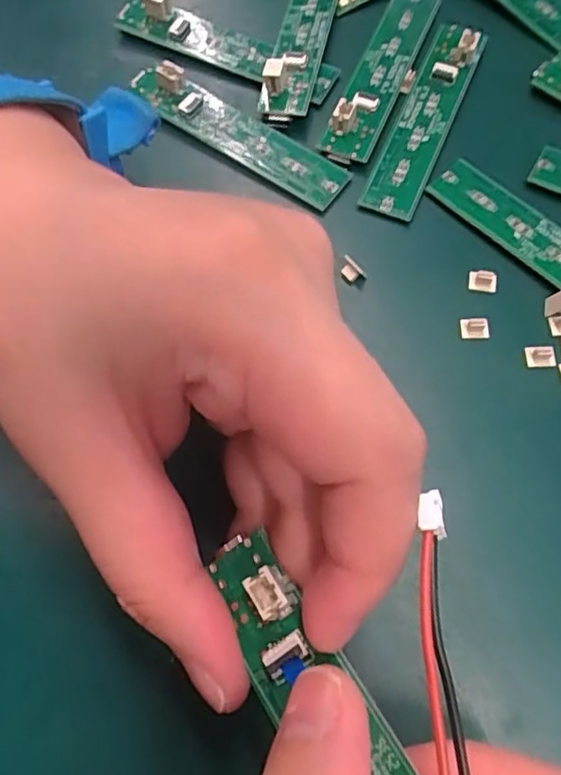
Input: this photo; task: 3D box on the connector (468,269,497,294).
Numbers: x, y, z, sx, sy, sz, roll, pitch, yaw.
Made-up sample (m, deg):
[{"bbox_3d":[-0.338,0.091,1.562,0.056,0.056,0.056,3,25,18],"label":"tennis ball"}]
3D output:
[{"bbox_3d":[0.060,-0.032,0.180,0.008,0.005,0.005,13,68,5],"label":"connector"}]

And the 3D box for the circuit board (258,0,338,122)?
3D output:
[{"bbox_3d":[0.009,-0.126,0.212,0.016,0.011,0.078,13,68,5],"label":"circuit board"}]

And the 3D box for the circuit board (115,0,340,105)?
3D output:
[{"bbox_3d":[-0.021,-0.121,0.211,0.082,0.010,0.017,27,70,10],"label":"circuit board"}]

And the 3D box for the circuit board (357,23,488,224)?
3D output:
[{"bbox_3d":[0.048,-0.091,0.198,0.018,0.011,0.079,22,69,8],"label":"circuit board"}]

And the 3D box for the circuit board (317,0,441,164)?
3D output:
[{"bbox_3d":[0.035,-0.110,0.207,0.017,0.008,0.079,21,69,8],"label":"circuit board"}]

